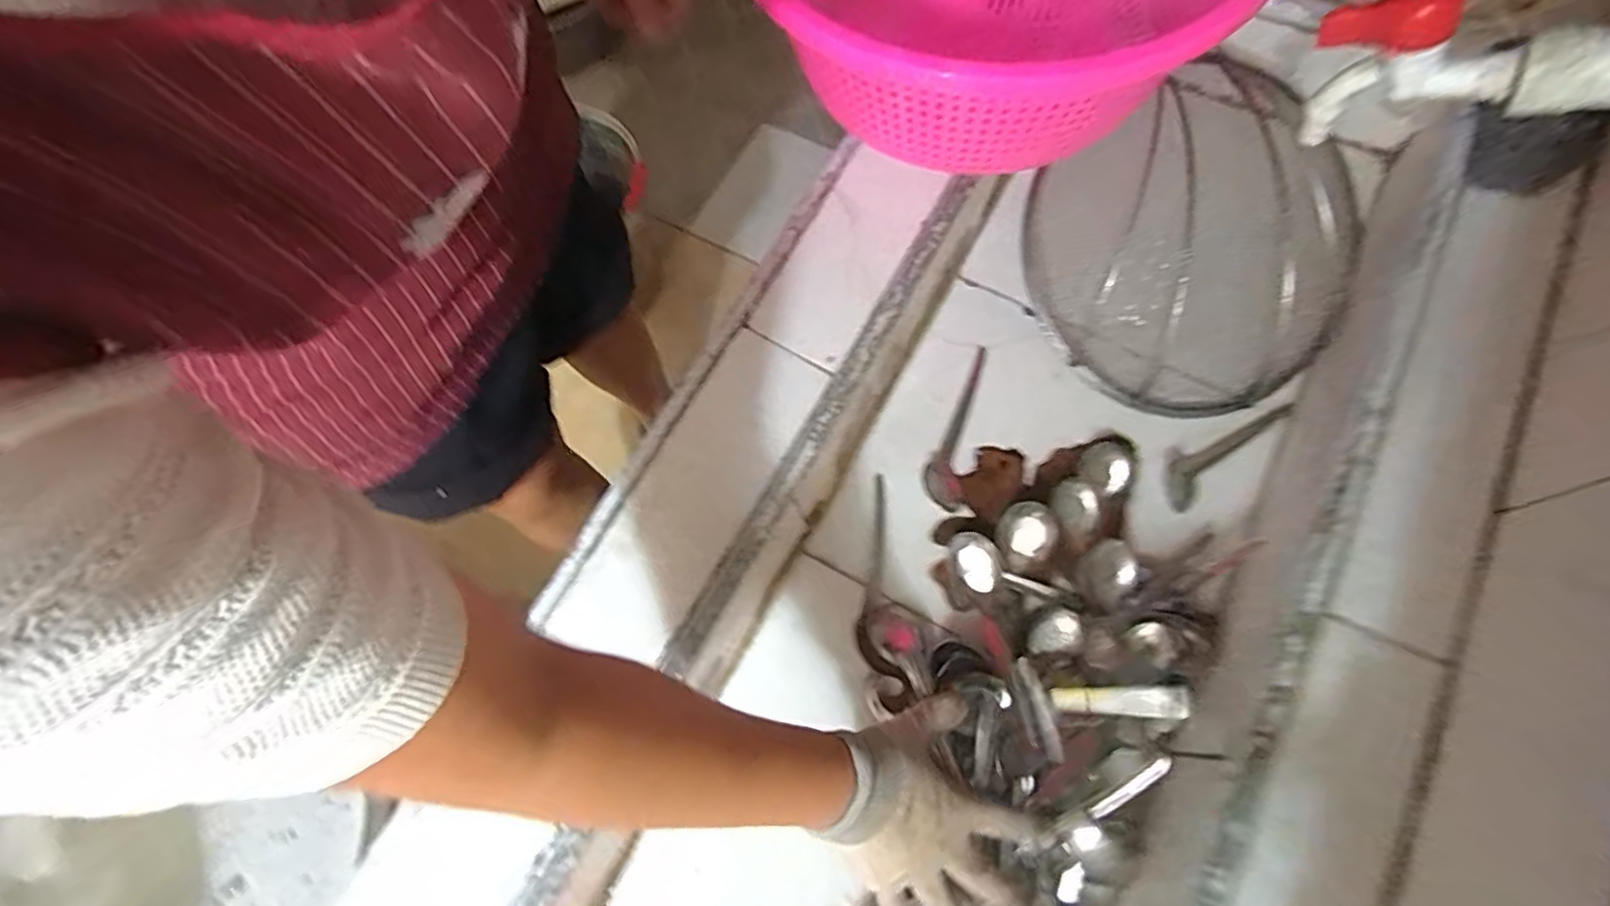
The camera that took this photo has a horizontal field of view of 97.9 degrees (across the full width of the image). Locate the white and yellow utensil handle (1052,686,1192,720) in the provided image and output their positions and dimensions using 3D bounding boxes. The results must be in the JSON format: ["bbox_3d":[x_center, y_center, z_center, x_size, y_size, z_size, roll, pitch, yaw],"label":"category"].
[{"bbox_3d":[0.219,0.173,0.488,0.089,0.018,0.019,-13,64,37],"label":"white and yellow utensil handle"}]

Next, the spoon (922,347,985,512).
[{"bbox_3d":[0.130,-0.023,0.613,0.034,0.026,0.160,13,69,4],"label":"spoon"}]

